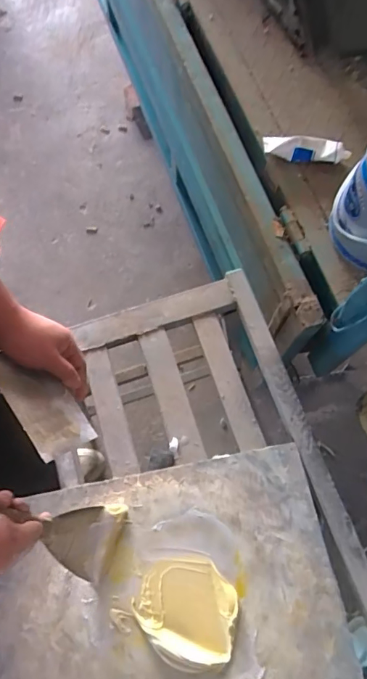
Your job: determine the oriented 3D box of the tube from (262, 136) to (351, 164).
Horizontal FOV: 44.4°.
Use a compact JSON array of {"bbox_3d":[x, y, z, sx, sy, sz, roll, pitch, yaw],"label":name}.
[{"bbox_3d":[0.211,-0.332,0.777,0.142,0.033,0.044,2,71,0],"label":"tube"}]

